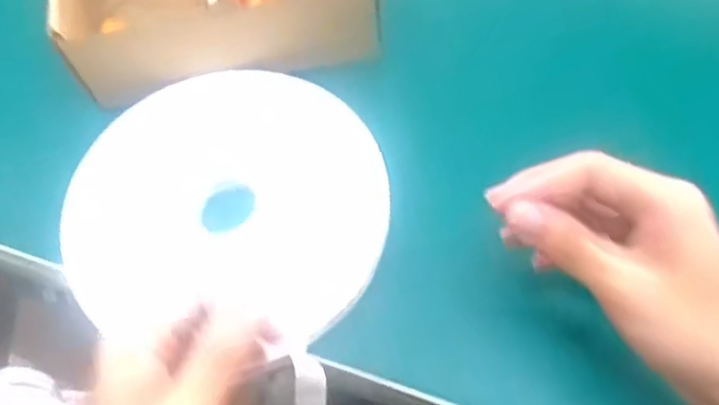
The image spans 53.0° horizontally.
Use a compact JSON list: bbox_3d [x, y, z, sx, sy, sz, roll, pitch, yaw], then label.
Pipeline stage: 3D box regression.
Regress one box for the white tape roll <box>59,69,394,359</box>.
[{"bbox_3d":[-0.077,-0.005,0.418,0.181,0.014,0.171,-2,61,3],"label":"white tape roll"}]

